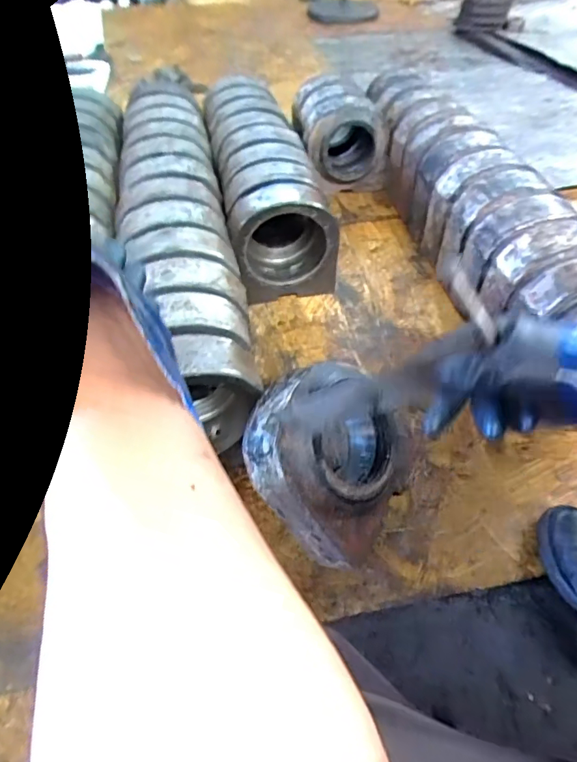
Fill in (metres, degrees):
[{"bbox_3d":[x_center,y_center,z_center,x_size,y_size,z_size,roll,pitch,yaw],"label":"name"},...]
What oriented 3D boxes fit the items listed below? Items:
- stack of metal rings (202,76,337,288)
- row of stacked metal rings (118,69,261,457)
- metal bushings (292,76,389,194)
[{"bbox_3d":[-0.081,-0.571,1.279,0.223,0.199,0.804,-9,48,-8],"label":"stack of metal rings"},{"bbox_3d":[-0.243,-0.343,1.052,0.210,0.184,1.105,-10,48,-9],"label":"row of stacked metal rings"},{"bbox_3d":[0.149,-0.758,1.467,0.257,0.228,0.305,-4,48,-3],"label":"metal bushings"}]

